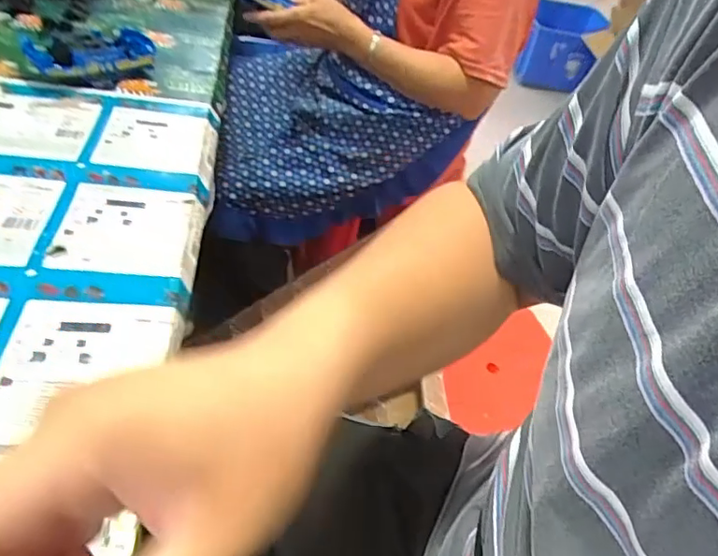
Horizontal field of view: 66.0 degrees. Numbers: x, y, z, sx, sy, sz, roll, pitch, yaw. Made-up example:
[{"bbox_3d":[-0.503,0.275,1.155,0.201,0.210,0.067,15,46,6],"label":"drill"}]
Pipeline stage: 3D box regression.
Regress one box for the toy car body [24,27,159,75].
[{"bbox_3d":[-0.321,-0.277,0.678,0.153,0.041,0.077,-25,54,-36],"label":"toy car body"}]

